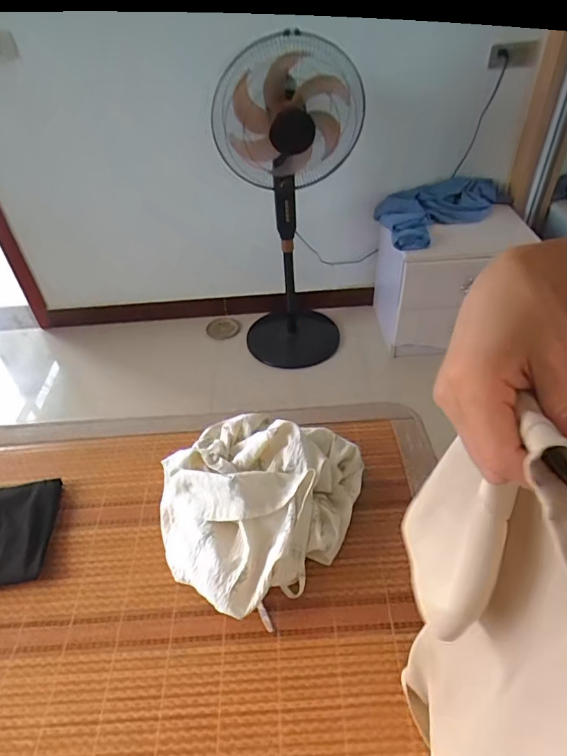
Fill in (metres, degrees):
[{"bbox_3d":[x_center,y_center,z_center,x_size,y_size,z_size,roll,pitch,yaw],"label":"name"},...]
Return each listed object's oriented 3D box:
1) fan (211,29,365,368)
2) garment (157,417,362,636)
[{"bbox_3d":[0.023,-0.526,1.610,0.396,1.051,0.349,-5,44,-1],"label":"fan"},{"bbox_3d":[-0.050,0.198,0.813,0.304,0.120,0.328,-2,44,2],"label":"garment"}]

